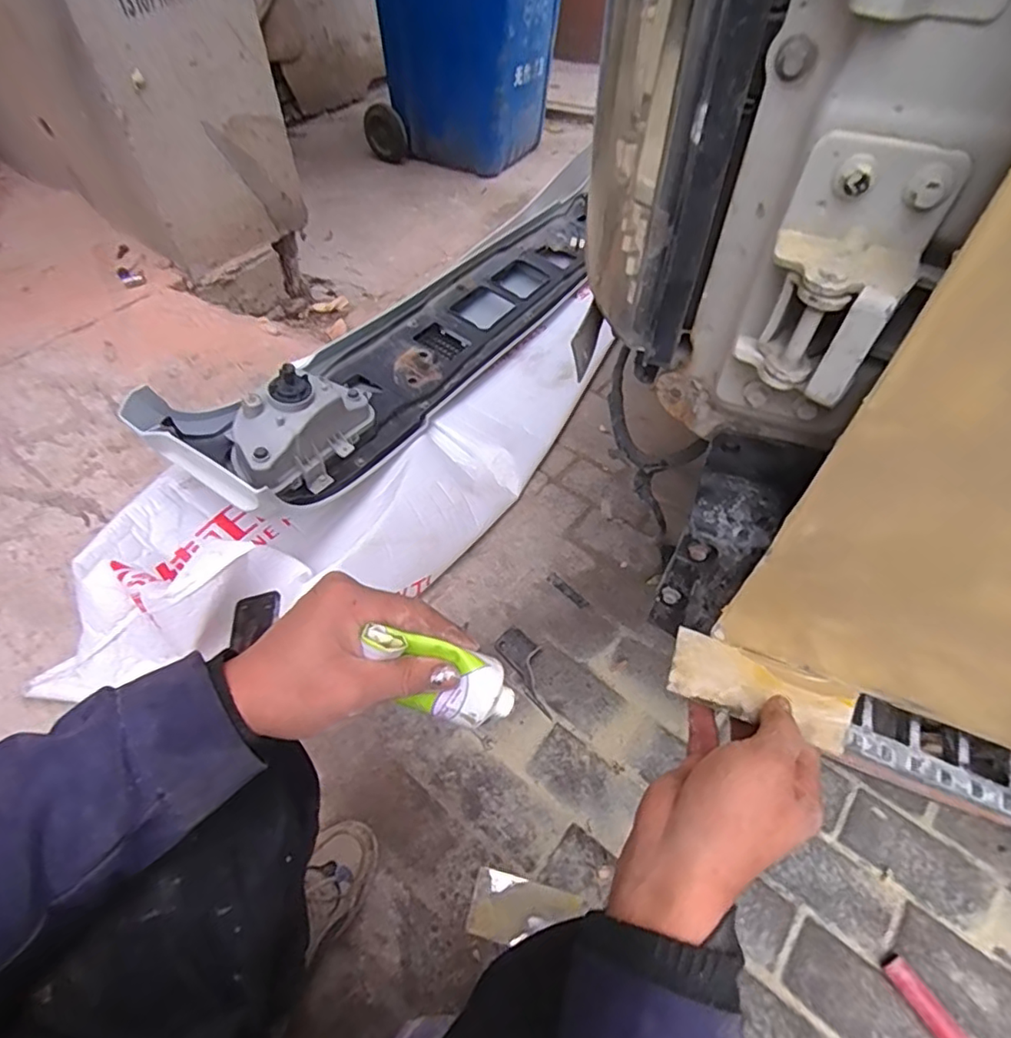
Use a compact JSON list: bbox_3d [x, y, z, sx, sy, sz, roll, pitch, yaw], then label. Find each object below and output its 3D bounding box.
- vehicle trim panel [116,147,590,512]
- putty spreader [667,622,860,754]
[{"bbox_3d":[-0.146,-0.470,1.283,0.266,0.286,1.318,24,56,17],"label":"vehicle trim panel"},{"bbox_3d":[0.185,0.123,0.422,0.127,0.006,0.065,20,34,15],"label":"putty spreader"}]

